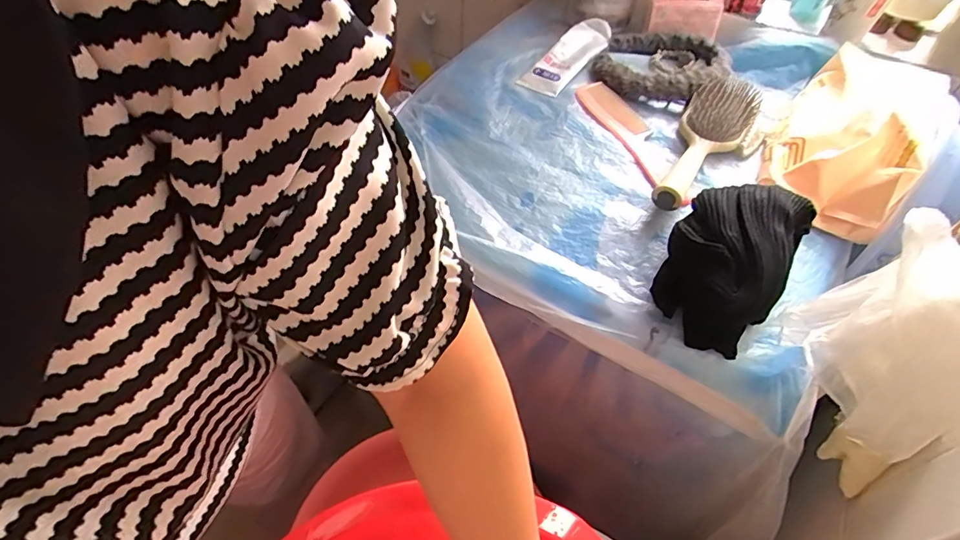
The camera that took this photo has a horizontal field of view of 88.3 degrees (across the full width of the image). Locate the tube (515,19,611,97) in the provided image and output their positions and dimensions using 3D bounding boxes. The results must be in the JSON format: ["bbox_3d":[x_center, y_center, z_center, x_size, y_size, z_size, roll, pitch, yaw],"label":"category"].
[{"bbox_3d":[0.118,-0.285,0.652,0.054,0.034,0.161,31,54,20],"label":"tube"}]

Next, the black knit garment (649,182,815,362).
[{"bbox_3d":[0.216,-0.014,0.432,0.095,0.078,0.131,28,53,18],"label":"black knit garment"}]

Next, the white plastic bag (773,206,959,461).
[{"bbox_3d":[0.272,0.042,0.310,0.068,0.114,0.122,-9,51,-11],"label":"white plastic bag"}]

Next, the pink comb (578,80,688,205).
[{"bbox_3d":[0.174,-0.150,0.558,0.048,0.014,0.221,-16,53,-17],"label":"pink comb"}]

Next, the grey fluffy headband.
[{"bbox_3d":[0.230,-0.265,0.630,0.155,0.041,0.137,24,52,15],"label":"grey fluffy headband"}]

